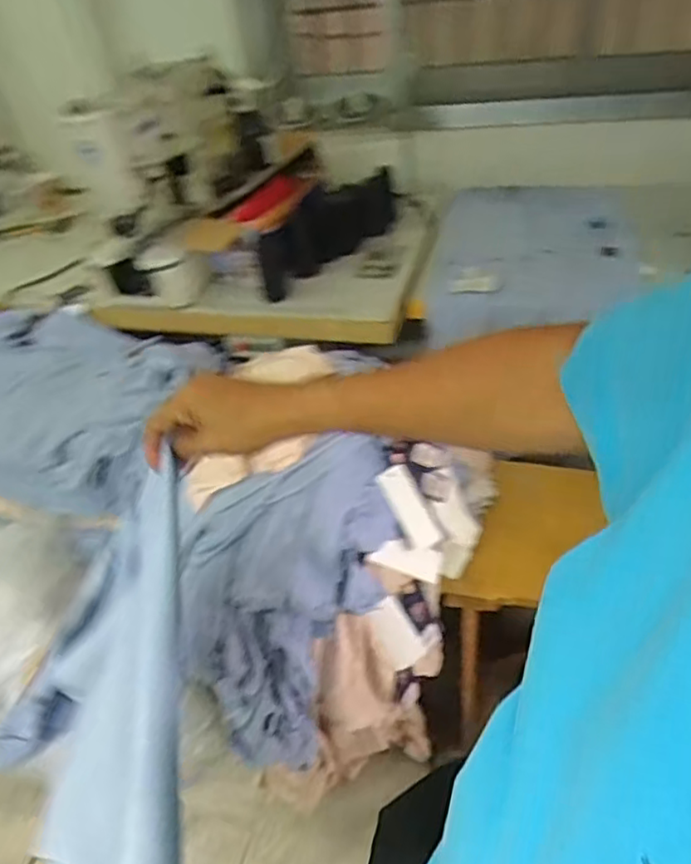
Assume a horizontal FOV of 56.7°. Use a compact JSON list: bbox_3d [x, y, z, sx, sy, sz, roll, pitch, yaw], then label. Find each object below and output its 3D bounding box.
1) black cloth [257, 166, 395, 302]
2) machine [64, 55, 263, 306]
[{"bbox_3d":[-0.016,-0.410,1.274,0.085,0.131,0.367,28,50,37],"label":"black cloth"},{"bbox_3d":[-0.325,-0.532,1.302,0.209,0.336,0.531,4,40,14],"label":"machine"}]

